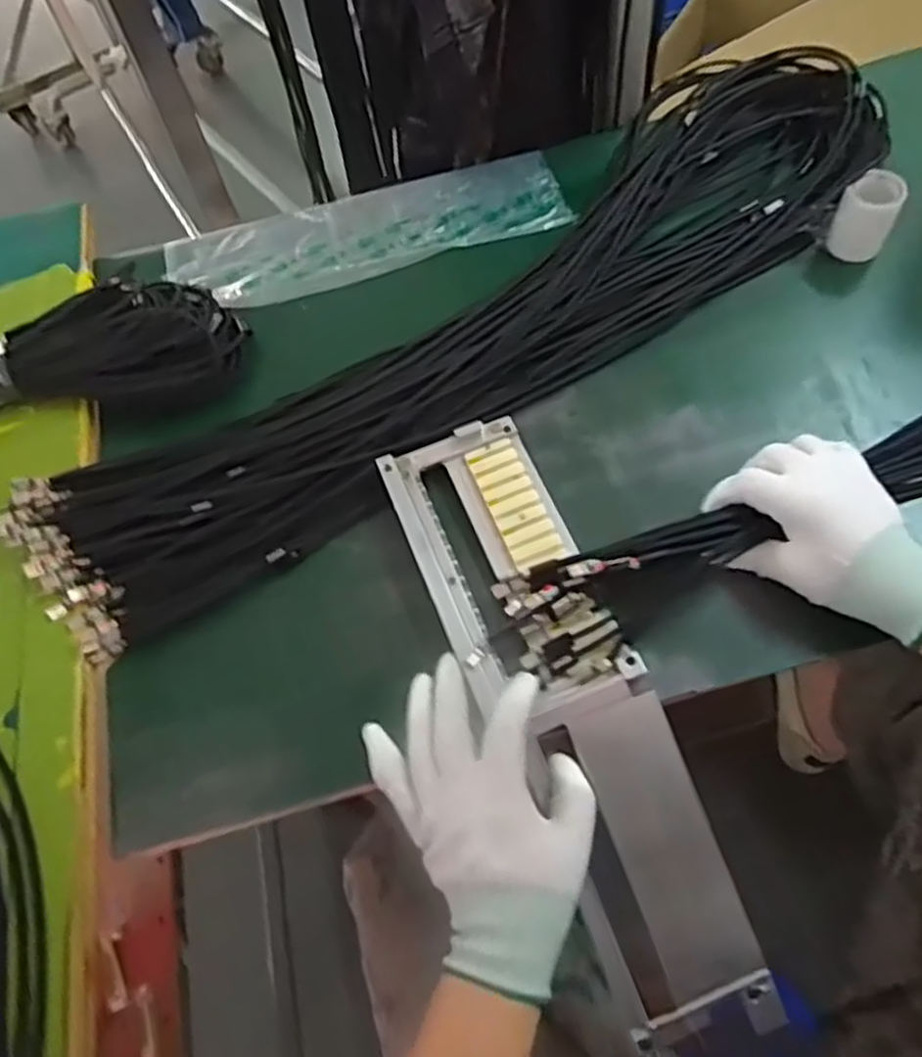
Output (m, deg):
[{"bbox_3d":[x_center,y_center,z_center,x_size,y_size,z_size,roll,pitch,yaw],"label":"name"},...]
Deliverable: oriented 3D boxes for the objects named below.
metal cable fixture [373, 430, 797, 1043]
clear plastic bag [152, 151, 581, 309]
[{"bbox_3d":[0.068,0.105,0.461,0.099,0.046,0.383,-25,76,-9],"label":"metal cable fixture"},{"bbox_3d":[-0.082,-0.263,0.668,0.340,0.017,0.113,-16,61,-3],"label":"clear plastic bag"}]

